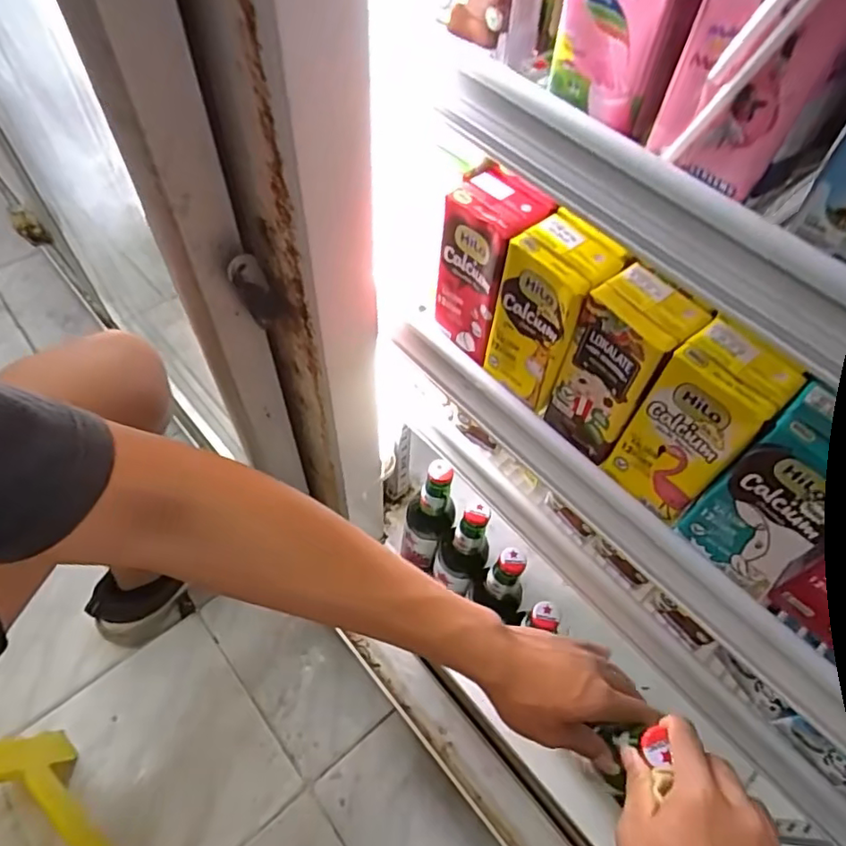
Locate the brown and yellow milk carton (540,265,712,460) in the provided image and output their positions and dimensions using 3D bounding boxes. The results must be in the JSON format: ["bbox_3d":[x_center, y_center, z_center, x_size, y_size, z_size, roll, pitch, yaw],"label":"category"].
[{"bbox_3d":[0.109,-0.030,0.335,0.039,0.107,0.049,-38,67,-24],"label":"brown and yellow milk carton"}]

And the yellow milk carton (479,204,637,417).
[{"bbox_3d":[0.075,-0.063,0.354,0.041,0.105,0.052,-36,66,-24],"label":"yellow milk carton"}]

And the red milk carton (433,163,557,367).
[{"bbox_3d":[0.040,-0.097,0.373,0.045,0.104,0.049,-36,66,-23],"label":"red milk carton"}]

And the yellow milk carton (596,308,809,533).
[{"bbox_3d":[0.142,0.003,0.313,0.037,0.105,0.050,-37,66,-24],"label":"yellow milk carton"}]

